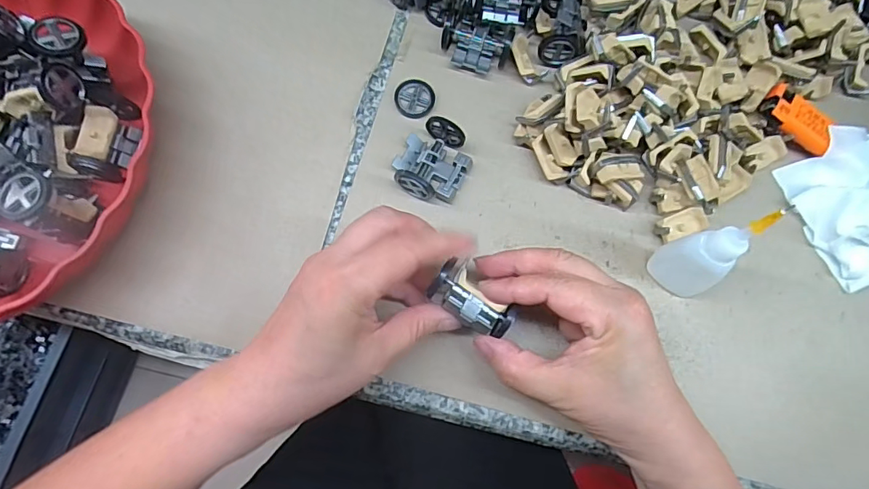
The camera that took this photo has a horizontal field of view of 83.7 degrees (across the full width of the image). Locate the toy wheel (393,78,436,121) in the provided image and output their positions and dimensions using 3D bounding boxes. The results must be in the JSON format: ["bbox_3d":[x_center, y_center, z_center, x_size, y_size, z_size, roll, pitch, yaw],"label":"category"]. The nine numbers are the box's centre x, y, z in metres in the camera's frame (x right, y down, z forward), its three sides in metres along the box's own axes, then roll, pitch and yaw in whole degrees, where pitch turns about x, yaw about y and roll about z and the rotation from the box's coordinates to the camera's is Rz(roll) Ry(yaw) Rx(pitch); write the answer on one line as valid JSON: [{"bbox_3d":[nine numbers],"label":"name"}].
[{"bbox_3d":[-0.013,-0.102,0.337,0.027,0.004,0.028,11,73,0],"label":"toy wheel"}]

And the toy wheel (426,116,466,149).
[{"bbox_3d":[0.007,-0.073,0.321,0.027,0.023,0.011,39,76,8],"label":"toy wheel"}]

